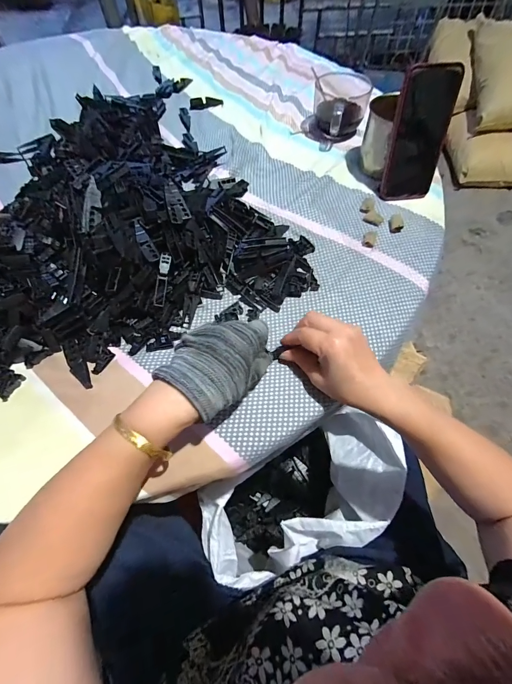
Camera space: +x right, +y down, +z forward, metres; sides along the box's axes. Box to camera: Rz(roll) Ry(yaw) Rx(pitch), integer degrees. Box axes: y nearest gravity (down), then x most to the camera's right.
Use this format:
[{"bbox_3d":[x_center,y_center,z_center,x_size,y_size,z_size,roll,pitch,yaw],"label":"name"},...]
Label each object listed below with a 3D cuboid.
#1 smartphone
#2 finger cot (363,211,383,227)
[{"bbox_3d":[0.231,-0.286,0.449,0.072,0.161,0.008,0,42,3],"label":"smartphone"},{"bbox_3d":[0.174,-0.182,0.468,0.027,0.006,0.024,36,67,19],"label":"finger cot"}]

